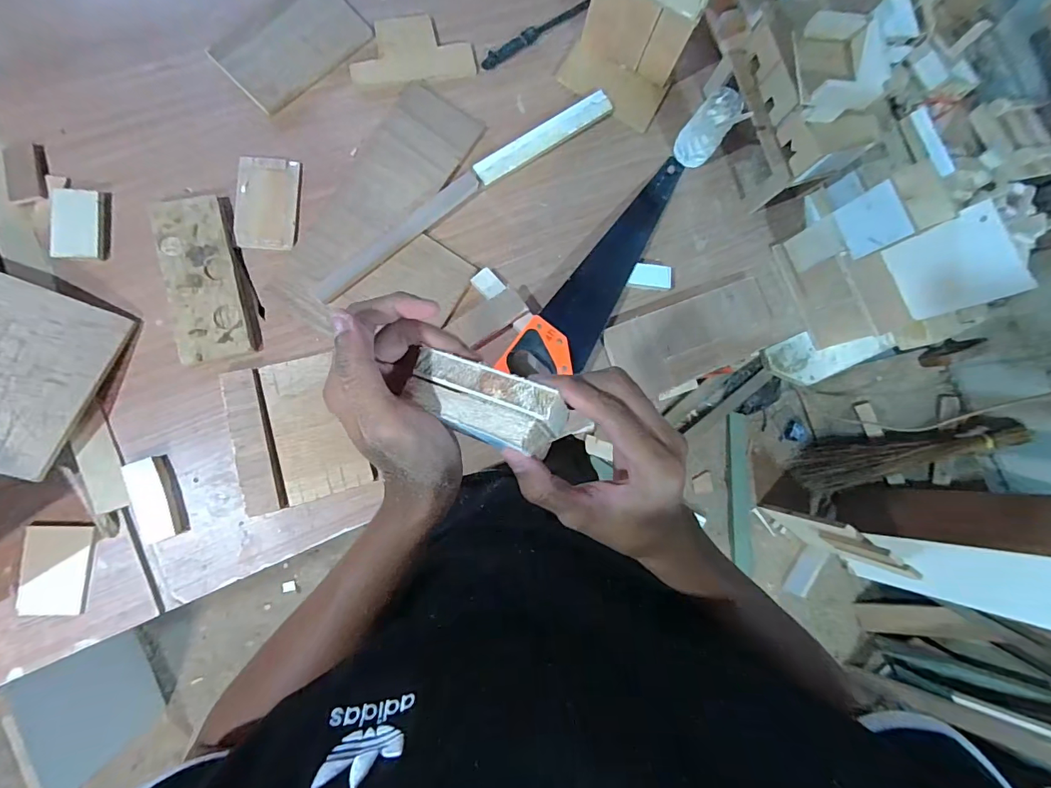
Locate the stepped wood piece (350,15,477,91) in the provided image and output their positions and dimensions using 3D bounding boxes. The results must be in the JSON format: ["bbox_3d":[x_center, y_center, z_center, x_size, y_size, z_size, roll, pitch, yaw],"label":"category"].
[{"bbox_3d":[-0.189,-0.566,0.729,0.196,0.009,0.111,-13,85,-9],"label":"stepped wood piece"}]

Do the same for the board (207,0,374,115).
[{"bbox_3d":[-0.364,-0.554,0.703,0.128,0.007,0.219,45,80,-1],"label":"board"}]

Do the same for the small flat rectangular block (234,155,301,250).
[{"bbox_3d":[-0.392,-0.291,0.670,0.085,0.005,0.148,1,83,-7],"label":"small flat rectangular block"}]

